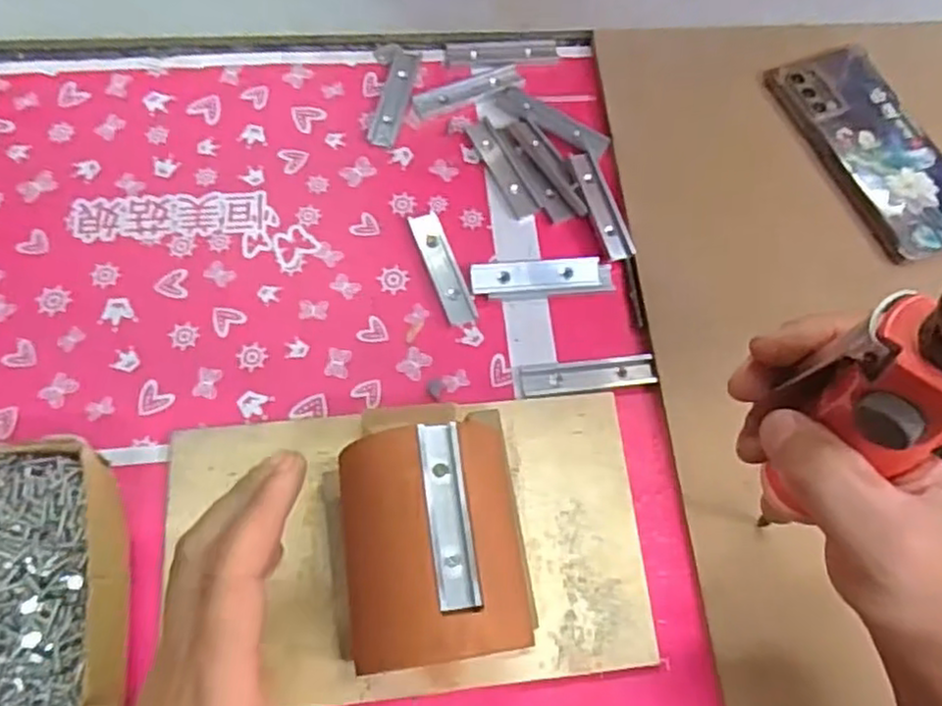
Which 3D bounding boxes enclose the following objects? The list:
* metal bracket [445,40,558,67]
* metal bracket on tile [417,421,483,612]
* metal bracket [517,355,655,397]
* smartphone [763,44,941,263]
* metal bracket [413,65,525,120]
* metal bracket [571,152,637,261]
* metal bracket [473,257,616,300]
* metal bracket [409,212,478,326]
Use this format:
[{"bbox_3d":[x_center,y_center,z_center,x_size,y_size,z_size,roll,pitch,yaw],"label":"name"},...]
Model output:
[{"bbox_3d":[0.022,-0.214,0.513,0.079,0.005,0.023,-3,69,-5],"label":"metal bracket"},{"bbox_3d":[-0.010,0.069,0.310,0.018,0.004,0.079,-1,66,-19],"label":"metal bracket on tile"},{"bbox_3d":[0.070,0.013,0.428,0.080,0.004,0.021,-6,70,-6],"label":"metal bracket"},{"bbox_3d":[0.270,-0.137,0.480,0.075,0.019,0.167,-17,71,-10],"label":"smartphone"},{"bbox_3d":[-0.002,-0.183,0.498,0.078,0.004,0.021,-21,72,-11],"label":"metal bracket"},{"bbox_3d":[0.084,-0.095,0.462,0.019,0.009,0.076,-16,71,-10],"label":"metal bracket"},{"bbox_3d":[0.045,-0.048,0.447,0.087,0.008,0.023,-4,70,-6],"label":"metal bracket"},{"bbox_3d":[-0.017,-0.053,0.449,0.019,0.004,0.079,-18,72,-10],"label":"metal bracket"}]

